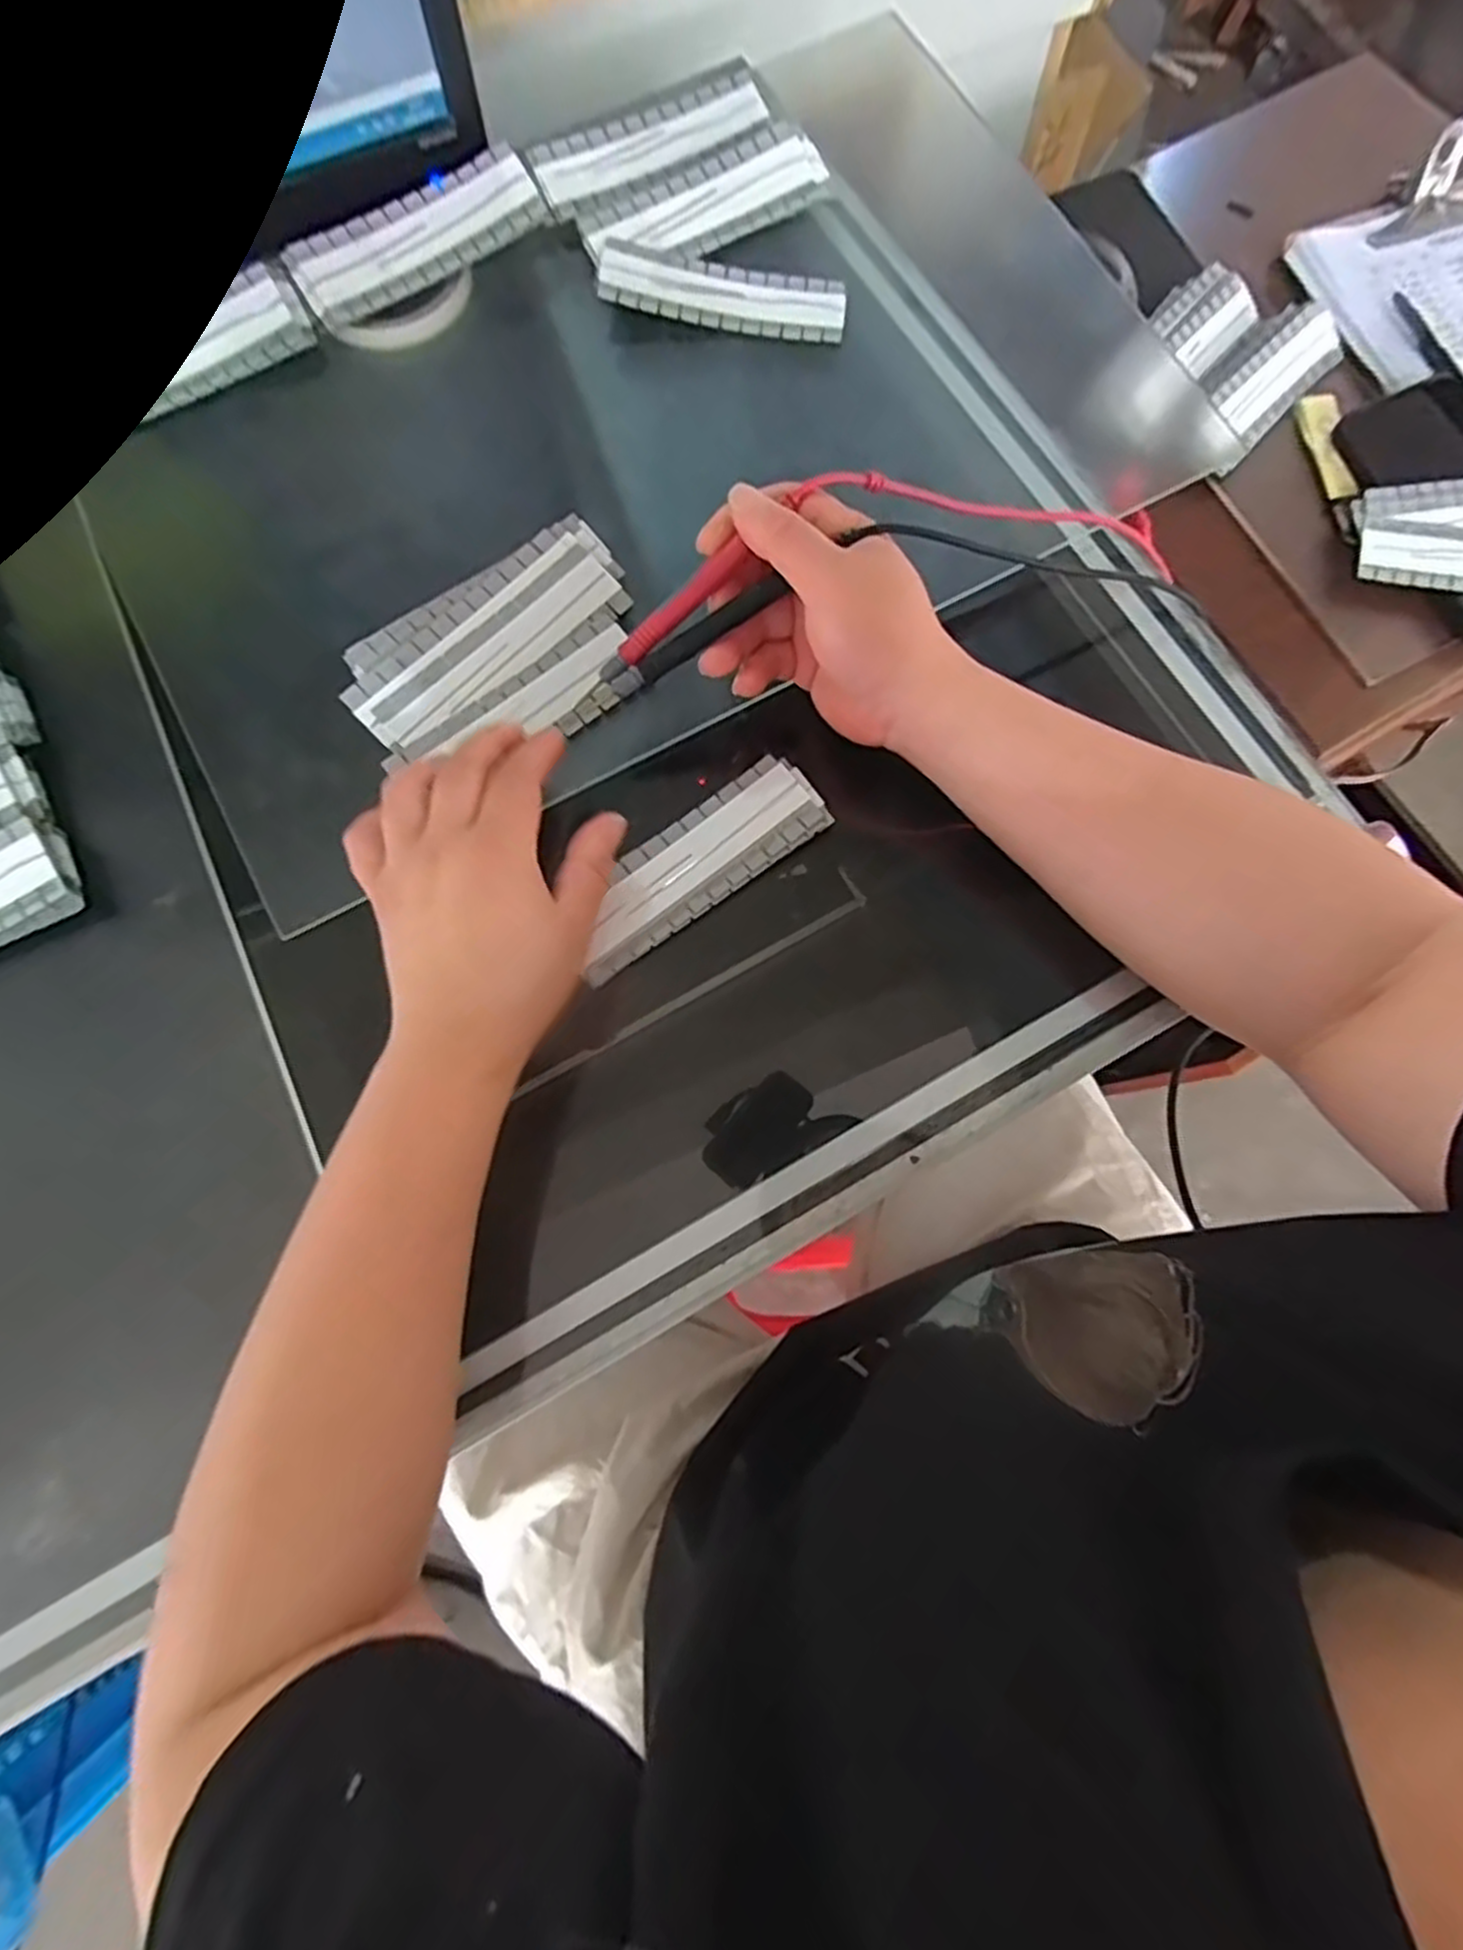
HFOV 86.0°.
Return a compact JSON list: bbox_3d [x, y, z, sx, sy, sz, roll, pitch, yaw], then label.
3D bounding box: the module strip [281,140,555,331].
[{"bbox_3d":[-0.160,-0.378,0.399,0.131,0.009,0.043,-33,99,-7],"label":"module strip"}]

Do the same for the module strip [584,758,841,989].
[{"bbox_3d":[-0.016,-0.050,0.344,0.123,0.007,0.042,-35,81,-8],"label":"module strip"}]

